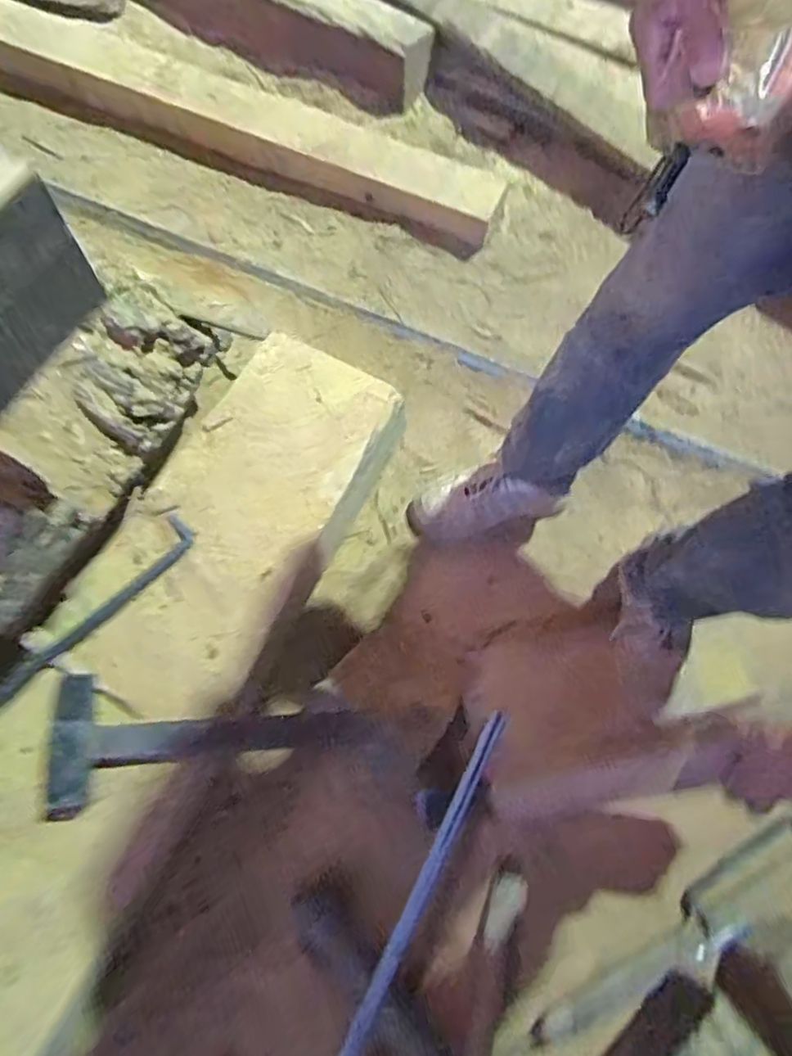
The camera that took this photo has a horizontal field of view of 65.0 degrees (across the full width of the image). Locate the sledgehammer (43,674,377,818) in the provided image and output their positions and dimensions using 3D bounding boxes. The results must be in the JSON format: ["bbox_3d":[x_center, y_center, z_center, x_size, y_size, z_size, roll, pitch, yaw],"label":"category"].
[{"bbox_3d":[-0.212,0.256,0.780,0.389,0.058,0.141,8,61,-32],"label":"sledgehammer"}]

